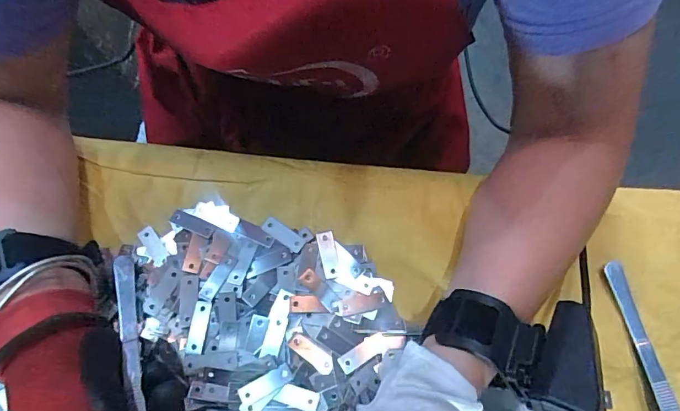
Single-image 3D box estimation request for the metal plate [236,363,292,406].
[{"bbox_3d":[-0.049,0.118,0.289,0.036,0.004,0.012,-29,74,-7],"label":"metal plate"}]

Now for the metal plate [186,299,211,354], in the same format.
[{"bbox_3d":[-0.098,0.084,0.305,0.012,0.004,0.035,6,73,3],"label":"metal plate"}]

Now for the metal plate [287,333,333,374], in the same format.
[{"bbox_3d":[-0.020,0.100,0.298,0.034,0.004,0.013,34,77,11],"label":"metal plate"}]

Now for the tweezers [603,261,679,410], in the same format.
[{"bbox_3d":[0.208,0.130,0.279,0.012,0.014,0.189,-9,73,-1],"label":"tweezers"}]

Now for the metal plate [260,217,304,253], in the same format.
[{"bbox_3d":[-0.043,0.021,0.328,0.035,0.004,0.012,35,77,11],"label":"metal plate"}]

